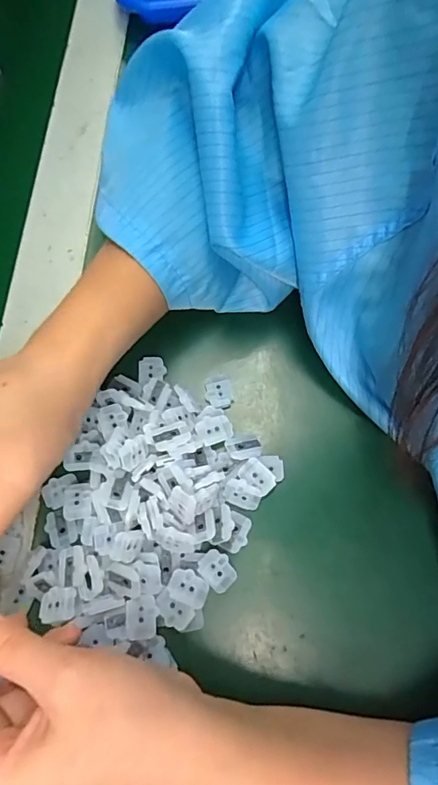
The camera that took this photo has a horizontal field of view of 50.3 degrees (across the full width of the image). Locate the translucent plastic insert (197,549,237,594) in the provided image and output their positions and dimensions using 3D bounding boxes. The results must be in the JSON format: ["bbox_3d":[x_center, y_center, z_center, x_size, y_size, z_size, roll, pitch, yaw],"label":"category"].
[{"bbox_3d":[-0.001,0.100,0.264,0.017,0.007,0.022,-39,74,-10],"label":"translucent plastic insert"}]

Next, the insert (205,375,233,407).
[{"bbox_3d":[0.000,-0.002,0.300,0.017,0.004,0.022,-11,71,-1],"label":"insert"}]

